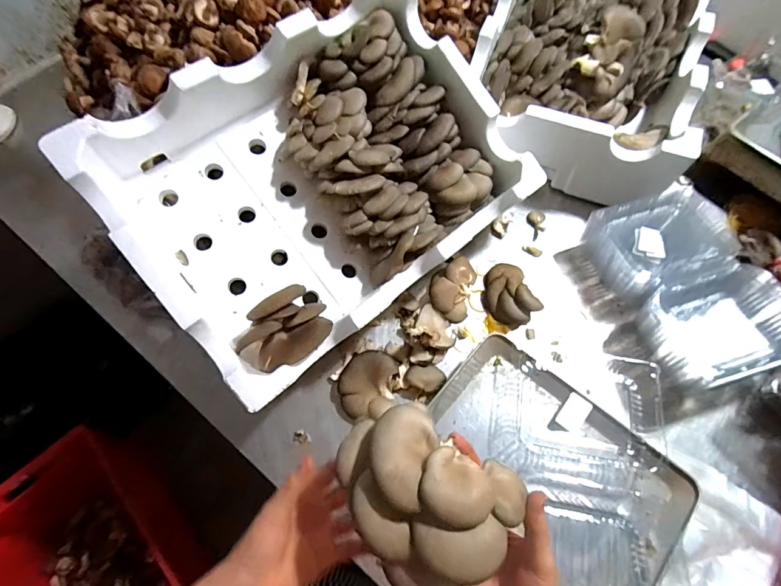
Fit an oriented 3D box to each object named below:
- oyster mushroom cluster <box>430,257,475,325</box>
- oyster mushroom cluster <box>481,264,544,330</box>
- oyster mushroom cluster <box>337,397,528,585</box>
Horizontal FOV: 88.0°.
[{"bbox_3d":[0.111,-0.013,0.731,0.072,0.032,0.122,13,67,7],"label":"oyster mushroom cluster"},{"bbox_3d":[0.211,-0.002,0.721,0.088,0.043,0.119,-13,67,-5],"label":"oyster mushroom cluster"},{"bbox_3d":[0.020,0.163,0.325,0.145,0.057,0.118,33,71,14],"label":"oyster mushroom cluster"}]

